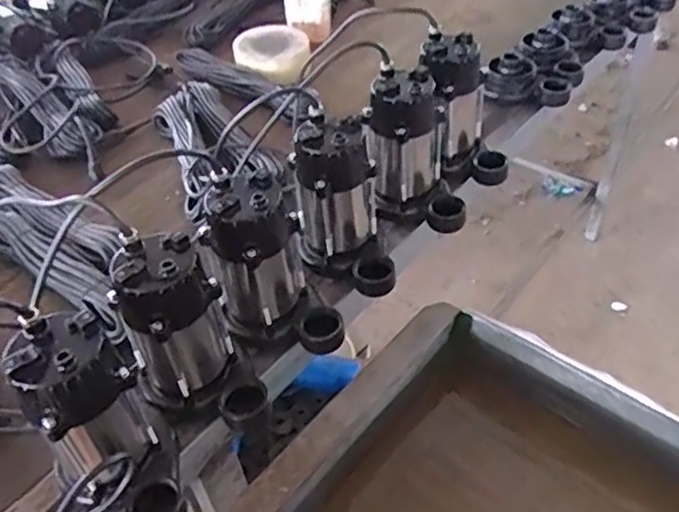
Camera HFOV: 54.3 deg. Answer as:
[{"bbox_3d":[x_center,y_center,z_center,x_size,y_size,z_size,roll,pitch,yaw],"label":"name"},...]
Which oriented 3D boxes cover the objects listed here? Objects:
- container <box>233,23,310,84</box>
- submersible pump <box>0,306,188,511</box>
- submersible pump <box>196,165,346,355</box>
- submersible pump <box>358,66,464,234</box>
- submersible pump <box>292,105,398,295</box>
[{"bbox_3d":[-0.133,-0.398,1.306,0.146,0.061,0.172,-4,44,0],"label":"container"},{"bbox_3d":[-0.216,0.161,0.621,0.107,0.190,0.148,-31,50,-26],"label":"submersible pump"},{"bbox_3d":[-0.076,0.017,0.767,0.108,0.187,0.137,-30,50,-25],"label":"submersible pump"},{"bbox_3d":[0.112,-0.154,0.940,0.146,0.195,0.121,6,44,10],"label":"submersible pump"},{"bbox_3d":[0.005,-0.059,0.845,0.105,0.193,0.136,-14,45,-11],"label":"submersible pump"}]

